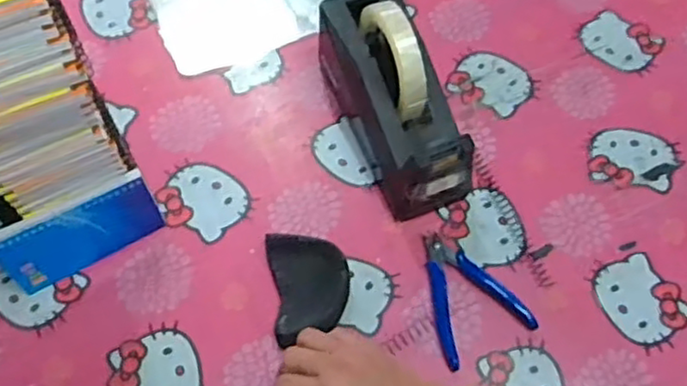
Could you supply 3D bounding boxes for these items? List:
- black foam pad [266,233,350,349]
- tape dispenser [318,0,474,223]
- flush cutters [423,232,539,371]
[{"bbox_3d":[-0.029,0.078,0.594,0.066,0.019,0.090,-7,63,-5],"label":"black foam pad"},{"bbox_3d":[0.047,-0.092,0.620,0.076,0.131,0.203,-21,66,-12],"label":"tape dispenser"},{"bbox_3d":[0.105,0.086,0.600,0.083,0.012,0.112,-24,66,-14],"label":"flush cutters"}]

